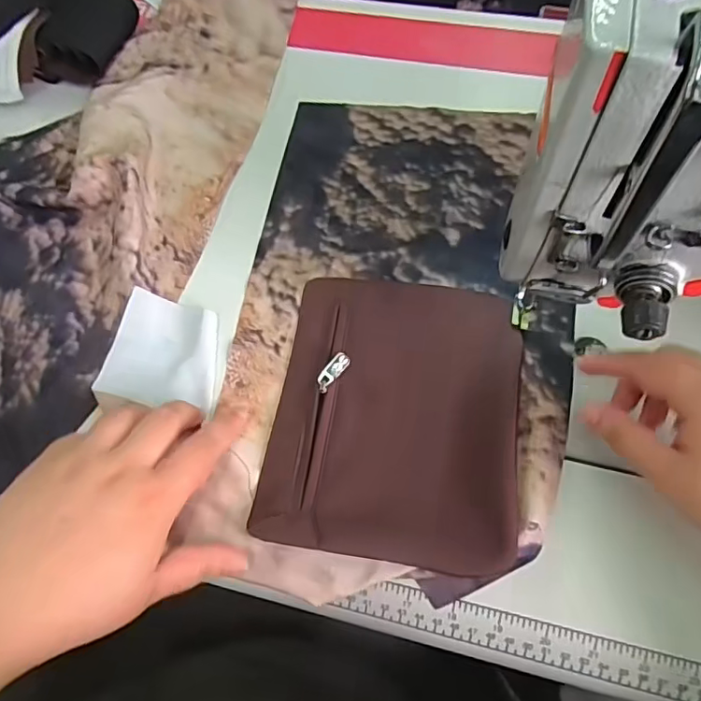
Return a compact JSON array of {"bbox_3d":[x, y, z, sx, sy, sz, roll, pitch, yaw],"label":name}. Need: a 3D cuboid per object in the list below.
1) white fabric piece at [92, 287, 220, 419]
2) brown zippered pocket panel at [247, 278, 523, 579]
[{"bbox_3d":[-0.126,0.003,0.372,0.078,0.013,0.079,11,65,8],"label":"white fabric piece"},{"bbox_3d":[0.028,0.034,0.343,0.147,0.020,0.182,8,64,6],"label":"brown zippered pocket panel"}]

